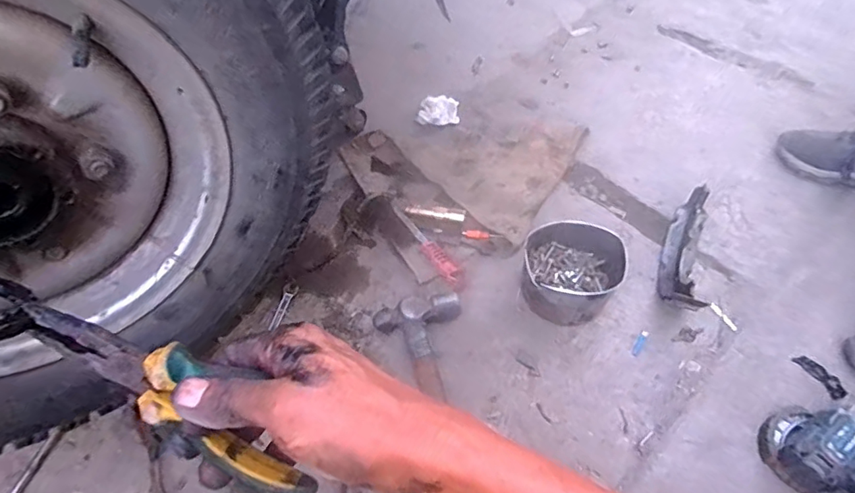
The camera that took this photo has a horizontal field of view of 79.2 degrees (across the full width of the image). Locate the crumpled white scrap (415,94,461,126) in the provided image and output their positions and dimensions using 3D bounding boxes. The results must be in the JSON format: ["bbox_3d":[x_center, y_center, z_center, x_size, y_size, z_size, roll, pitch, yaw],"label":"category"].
[{"bbox_3d":[0.022,-0.264,1.001,0.077,0.026,0.059,7,56,6],"label":"crumpled white scrap"}]

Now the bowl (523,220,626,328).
[{"bbox_3d":[0.211,0.043,0.755,0.136,0.072,0.138,-1,55,1],"label":"bowl"}]

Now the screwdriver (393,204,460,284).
[{"bbox_3d":[-0.004,-0.003,0.810,0.026,0.018,0.158,-33,61,-20],"label":"screwdriver"}]

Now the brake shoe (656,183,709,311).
[{"bbox_3d":[0.384,0.013,0.770,0.052,0.080,0.204,18,58,13],"label":"brake shoe"}]

